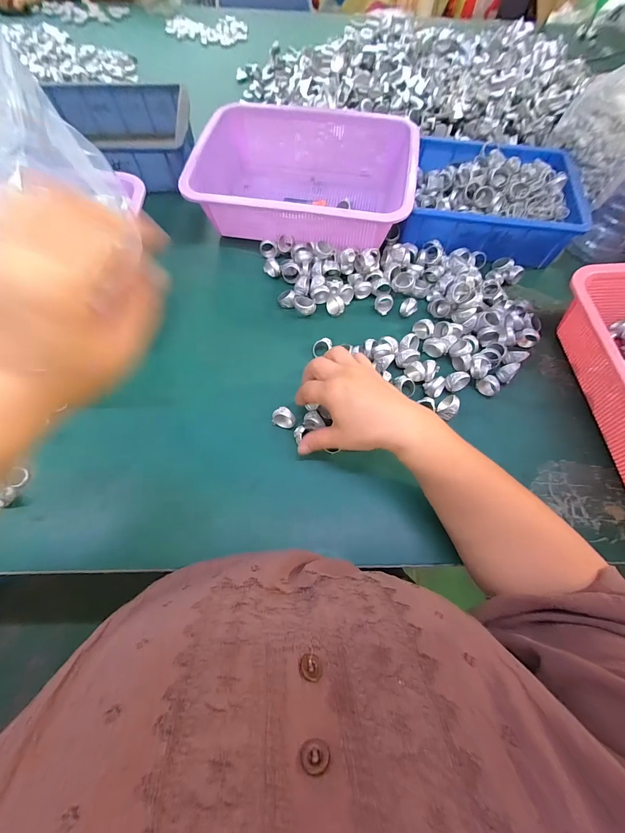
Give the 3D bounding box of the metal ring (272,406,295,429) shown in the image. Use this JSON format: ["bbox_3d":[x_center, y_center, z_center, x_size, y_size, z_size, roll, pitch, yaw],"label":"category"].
[{"bbox_3d":[-0.031,0.002,0.367,0.026,0.019,0.017,17,67,5],"label":"metal ring"}]

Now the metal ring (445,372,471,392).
[{"bbox_3d":[0.173,-0.043,0.398,0.027,0.018,0.019,-23,70,-11],"label":"metal ring"}]

